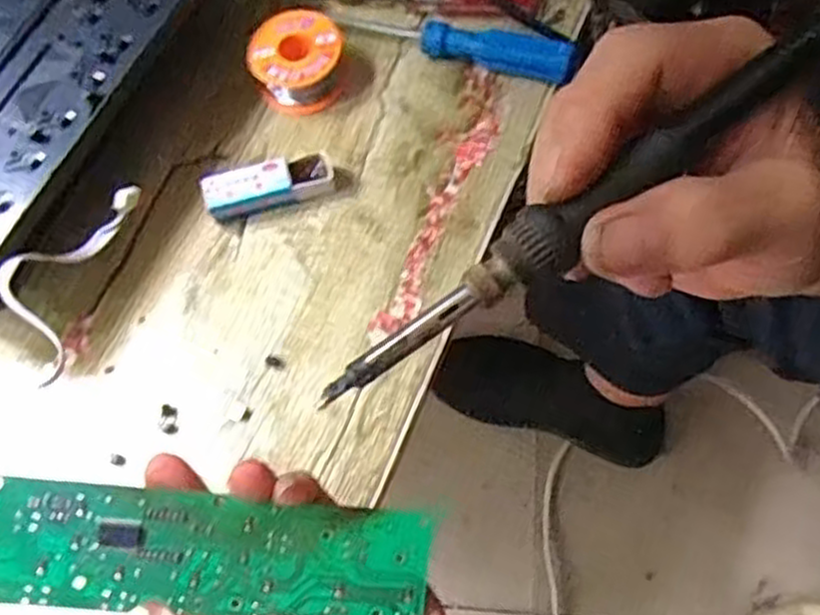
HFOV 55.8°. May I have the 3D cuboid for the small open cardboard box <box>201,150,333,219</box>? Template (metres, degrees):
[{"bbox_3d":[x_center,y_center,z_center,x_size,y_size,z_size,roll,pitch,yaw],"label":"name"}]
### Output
[{"bbox_3d":[-0.079,-0.067,0.437,0.070,0.020,0.024,-14,69,-3],"label":"small open cardboard box"}]

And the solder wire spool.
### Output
[{"bbox_3d":[-0.067,-0.148,0.463,0.052,0.028,0.053,-1,69,2],"label":"solder wire spool"}]

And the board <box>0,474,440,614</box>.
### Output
[{"bbox_3d":[-0.094,0.094,0.298,0.205,0.004,0.044,8,80,-9],"label":"board"}]

